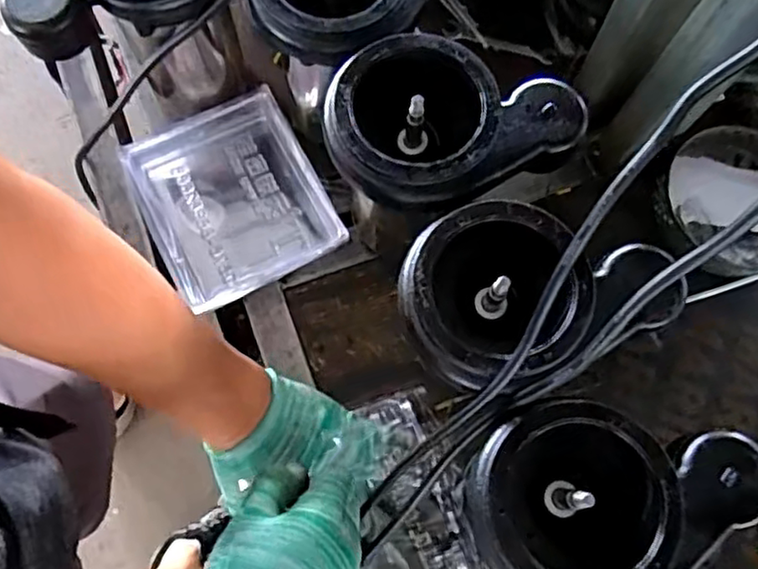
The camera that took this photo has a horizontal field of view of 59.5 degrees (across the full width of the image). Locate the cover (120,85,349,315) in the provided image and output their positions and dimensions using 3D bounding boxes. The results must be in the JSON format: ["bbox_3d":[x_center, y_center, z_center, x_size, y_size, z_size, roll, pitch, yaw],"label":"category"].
[{"bbox_3d":[-0.130,-0.074,0.590,0.148,0.044,0.173,-25,77,-7],"label":"cover"}]

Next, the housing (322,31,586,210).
[{"bbox_3d":[0.046,-0.113,0.459,0.166,0.058,0.120,-20,77,-6],"label":"housing"}]

